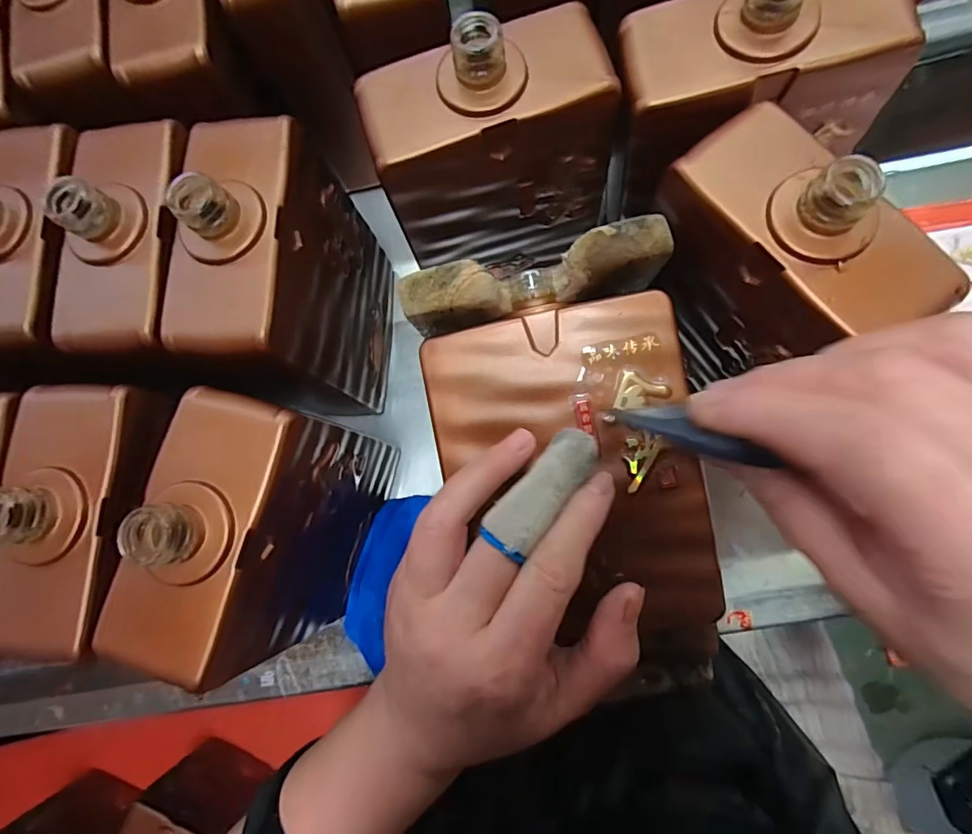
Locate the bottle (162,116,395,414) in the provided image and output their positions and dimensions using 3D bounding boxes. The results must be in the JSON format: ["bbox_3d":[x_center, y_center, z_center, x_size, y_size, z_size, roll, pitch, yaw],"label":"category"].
[{"bbox_3d":[-0.102,-0.069,0.268,0.062,0.145,0.119,7,83,6],"label":"bottle"}]

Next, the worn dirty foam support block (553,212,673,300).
[{"bbox_3d":[0.056,-0.069,0.224,0.046,0.042,0.018,-10,82,4],"label":"worn dirty foam support block"}]

